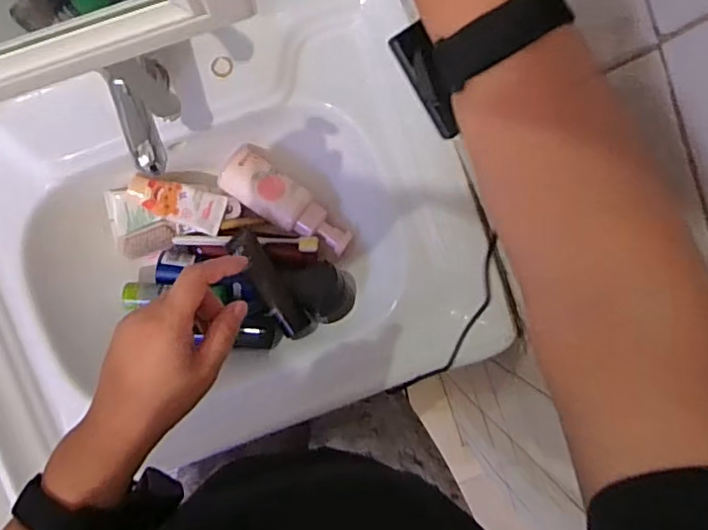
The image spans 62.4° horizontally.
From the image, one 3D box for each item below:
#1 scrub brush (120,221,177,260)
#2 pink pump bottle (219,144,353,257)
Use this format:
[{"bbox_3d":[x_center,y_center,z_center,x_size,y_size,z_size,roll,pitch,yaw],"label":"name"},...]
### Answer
[{"bbox_3d":[-0.264,-0.033,0.756,0.081,0.014,0.034,-20,95,18],"label":"scrub brush"},{"bbox_3d":[-0.083,-0.080,0.753,0.184,0.042,0.073,36,90,-6],"label":"pink pump bottle"}]

